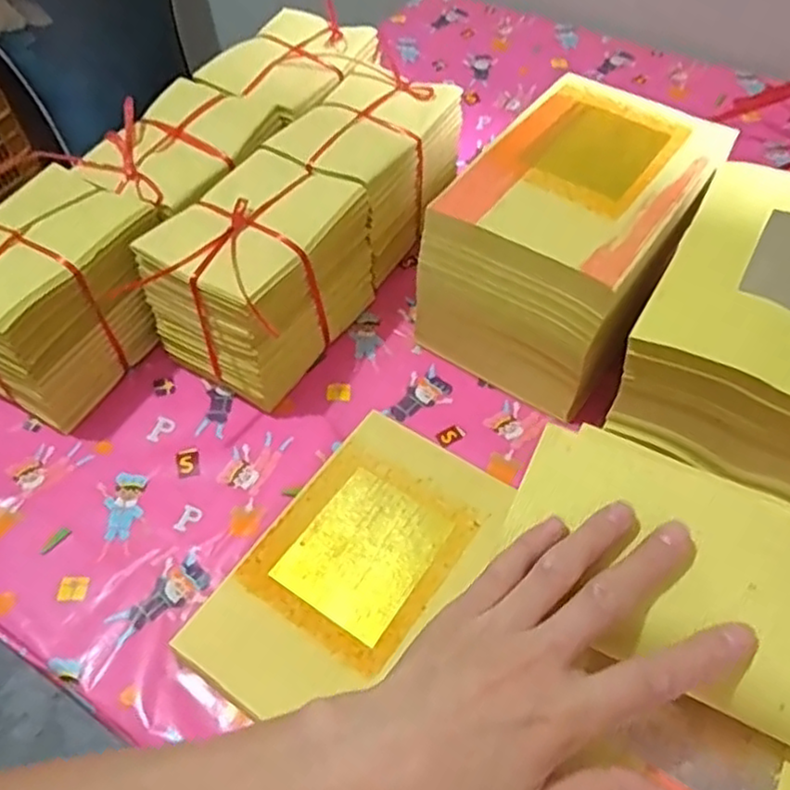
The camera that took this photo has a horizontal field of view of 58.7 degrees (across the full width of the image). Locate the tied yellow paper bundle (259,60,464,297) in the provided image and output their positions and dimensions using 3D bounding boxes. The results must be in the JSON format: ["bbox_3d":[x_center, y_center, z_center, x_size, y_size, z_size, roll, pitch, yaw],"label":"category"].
[{"bbox_3d":[-0.026,-0.226,0.693,0.124,0.115,0.168,27,59,20],"label":"tied yellow paper bundle"}]

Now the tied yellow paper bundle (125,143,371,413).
[{"bbox_3d":[-0.112,-0.106,0.617,0.124,0.131,0.183,25,58,19],"label":"tied yellow paper bundle"}]

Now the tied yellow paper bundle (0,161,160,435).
[{"bbox_3d":[-0.285,-0.084,0.601,0.120,0.132,0.166,28,59,21],"label":"tied yellow paper bundle"}]

